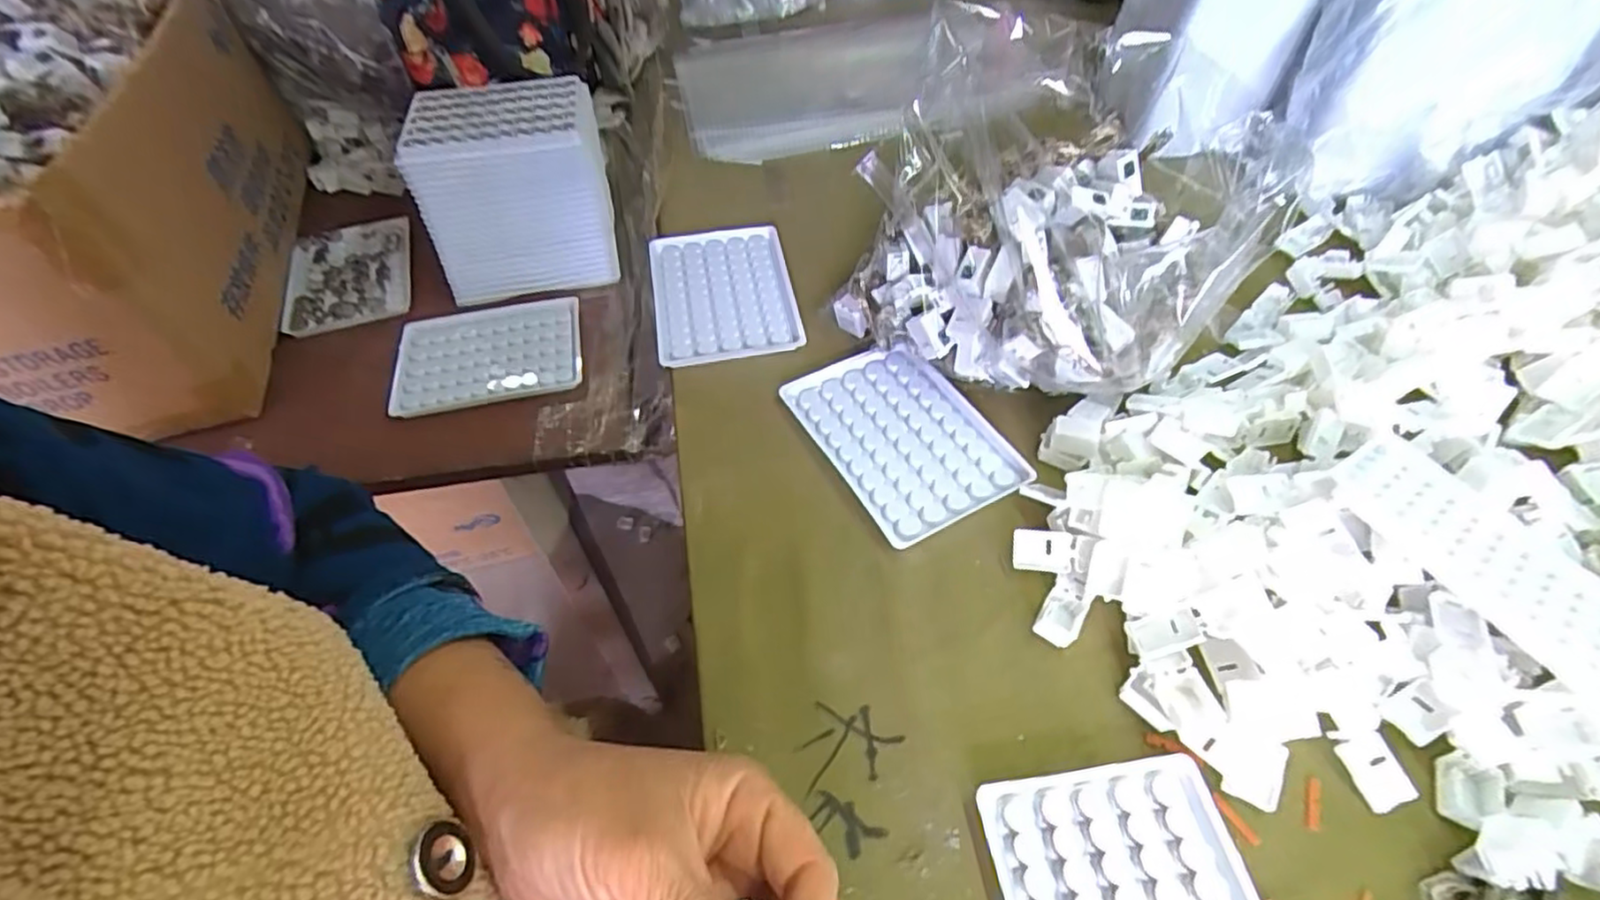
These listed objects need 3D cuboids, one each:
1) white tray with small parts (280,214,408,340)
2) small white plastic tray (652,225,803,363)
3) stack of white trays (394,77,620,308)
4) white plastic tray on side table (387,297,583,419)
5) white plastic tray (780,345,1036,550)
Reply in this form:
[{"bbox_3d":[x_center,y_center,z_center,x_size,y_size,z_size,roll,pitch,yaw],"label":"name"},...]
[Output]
[{"bbox_3d":[-0.367,-0.141,0.562,0.087,0.018,0.125,-17,53,-8],"label":"white tray with small parts"},{"bbox_3d":[-0.053,-0.109,0.476,0.094,0.015,0.121,-11,52,-4],"label":"small white plastic tray"},{"bbox_3d":[-0.212,-0.201,0.531,0.137,0.113,0.108,-10,52,-3],"label":"stack of white trays"},{"bbox_3d":[-0.228,-0.068,0.506,0.127,0.014,0.094,-12,52,-5],"label":"white plastic tray on side table"},{"bbox_3d":[0.059,-0.011,0.397,0.090,0.008,0.125,-26,55,-14],"label":"white plastic tray"}]

